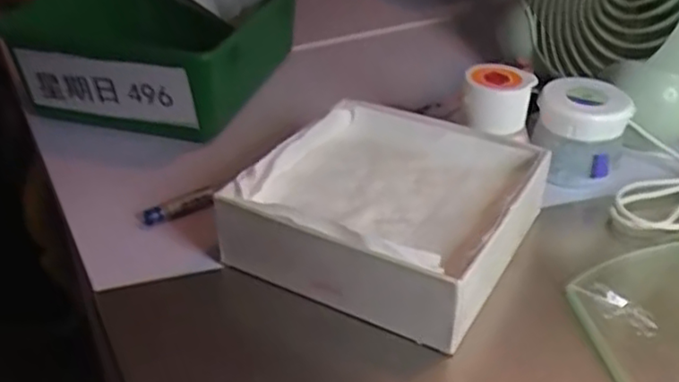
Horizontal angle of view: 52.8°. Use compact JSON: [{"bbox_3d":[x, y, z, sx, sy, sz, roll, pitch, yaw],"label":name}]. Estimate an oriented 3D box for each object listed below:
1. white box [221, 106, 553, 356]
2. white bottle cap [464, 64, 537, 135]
[{"bbox_3d":[0.027,0.006,0.348,0.128,0.044,0.139,16,37,22],"label":"white box"},{"bbox_3d":[0.089,-0.051,0.383,0.036,0.030,0.033,5,34,7],"label":"white bottle cap"}]

